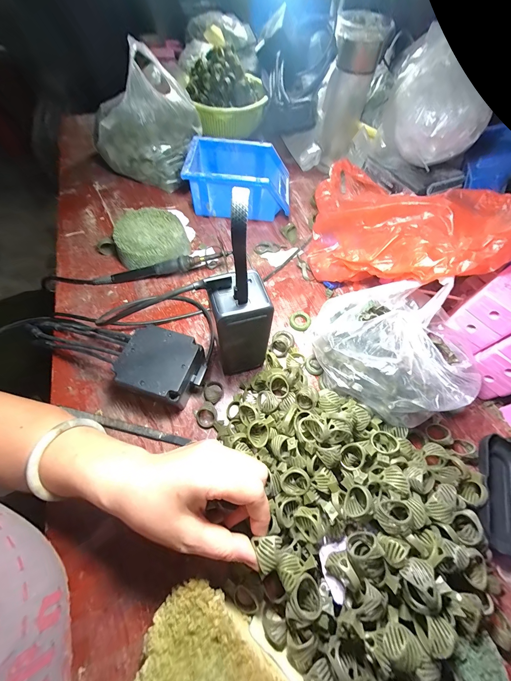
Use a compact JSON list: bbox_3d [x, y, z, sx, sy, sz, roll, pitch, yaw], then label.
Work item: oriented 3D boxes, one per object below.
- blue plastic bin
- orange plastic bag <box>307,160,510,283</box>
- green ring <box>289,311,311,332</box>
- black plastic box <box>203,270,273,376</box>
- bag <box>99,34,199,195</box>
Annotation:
[{"bbox_3d":[-0.028,-0.294,0.477,0.178,0.076,0.134,3,61,0],"label":"blue plastic bin"},{"bbox_3d":[0.174,-0.157,0.366,0.162,0.147,0.286,-29,66,-16],"label":"orange plastic bag"},{"bbox_3d":[0.065,-0.028,0.377,0.030,0.011,0.030,1,61,-1],"label":"green ring"},{"bbox_3d":[-0.018,-0.010,0.286,0.054,0.142,0.047,-14,62,-9],"label":"black plastic box"},{"bbox_3d":[-0.192,-0.399,0.471,0.150,0.161,0.136,12,61,5],"label":"bag"}]

